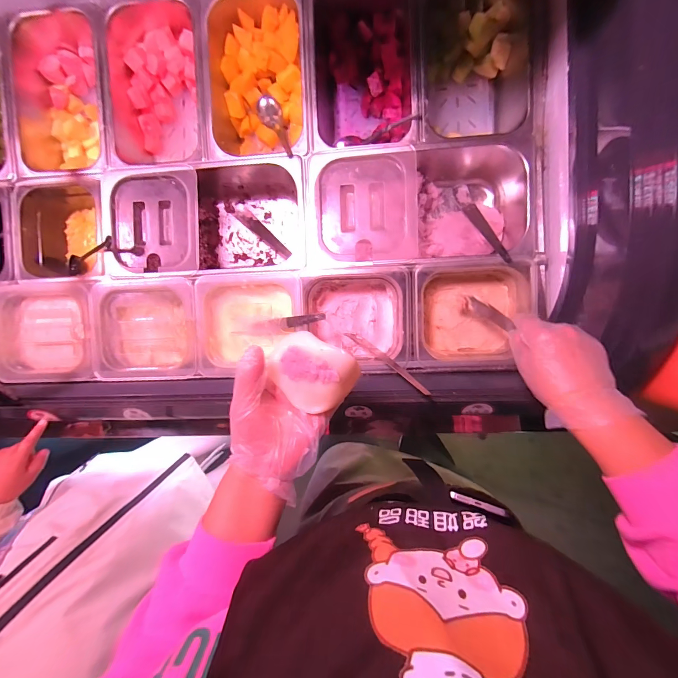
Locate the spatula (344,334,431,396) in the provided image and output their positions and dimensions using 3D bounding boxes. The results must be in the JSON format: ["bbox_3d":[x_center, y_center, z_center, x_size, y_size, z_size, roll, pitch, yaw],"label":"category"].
[{"bbox_3d":[0.072,0.034,0.510,0.167,0.021,0.012,39,95,39],"label":"spatula"}]

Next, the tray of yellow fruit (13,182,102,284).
[{"bbox_3d":[-0.461,-0.183,0.611,0.158,0.104,0.178,1,92,4],"label":"tray of yellow fruit"}]

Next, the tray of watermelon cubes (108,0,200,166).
[{"bbox_3d":[-0.299,-0.429,0.594,0.161,0.090,0.249,-5,91,5],"label":"tray of watermelon cubes"}]

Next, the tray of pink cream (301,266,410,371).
[{"bbox_3d":[0.028,-0.031,0.552,0.160,0.089,0.149,-1,92,4],"label":"tray of pink cream"}]

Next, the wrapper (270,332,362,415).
[{"bbox_3d":[-0.030,0.035,0.351,0.090,0.030,0.073,28,94,3],"label":"wrapper"}]

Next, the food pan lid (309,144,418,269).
[{"bbox_3d":[0.034,-0.196,0.511,0.159,0.018,0.165,-1,92,5],"label":"food pan lid"}]

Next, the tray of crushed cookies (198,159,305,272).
[{"bbox_3d":[-0.148,-0.200,0.580,0.196,0.108,0.187,-1,92,4],"label":"tray of crushed cookies"}]

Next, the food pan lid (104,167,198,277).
[{"bbox_3d":[-0.300,-0.188,0.550,0.151,0.018,0.166,1,92,4],"label":"food pan lid"}]

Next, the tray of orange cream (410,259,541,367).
[{"bbox_3d":[0.197,-0.035,0.529,0.174,0.082,0.156,-2,92,5],"label":"tray of orange cream"}]

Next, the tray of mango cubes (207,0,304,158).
[{"bbox_3d":[-0.130,-0.419,0.570,0.159,0.088,0.250,1,92,4],"label":"tray of mango cubes"}]

